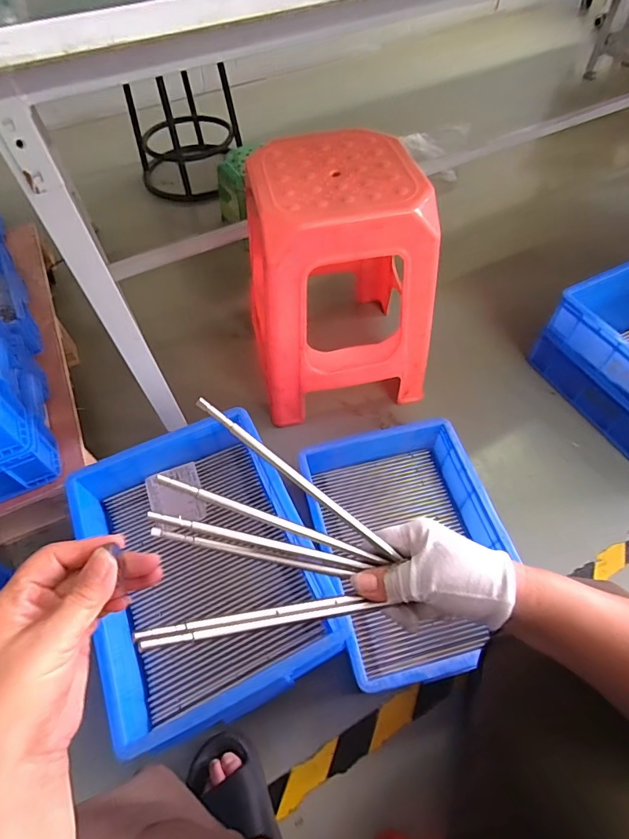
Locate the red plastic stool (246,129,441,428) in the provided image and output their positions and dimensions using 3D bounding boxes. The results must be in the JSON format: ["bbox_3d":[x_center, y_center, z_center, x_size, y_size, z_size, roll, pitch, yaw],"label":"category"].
[{"bbox_3d":[0.040,-0.273,0.894,0.333,0.428,0.307,-10,56,-5],"label":"red plastic stool"}]

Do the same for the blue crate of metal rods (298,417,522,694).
[{"bbox_3d":[0.165,0.212,0.787,0.305,0.099,0.422,-13,57,-7],"label":"blue crate of metal rods"}]

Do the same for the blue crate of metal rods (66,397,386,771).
[{"bbox_3d":[-0.173,0.215,0.685,0.304,0.114,0.412,-23,59,-14],"label":"blue crate of metal rods"}]

